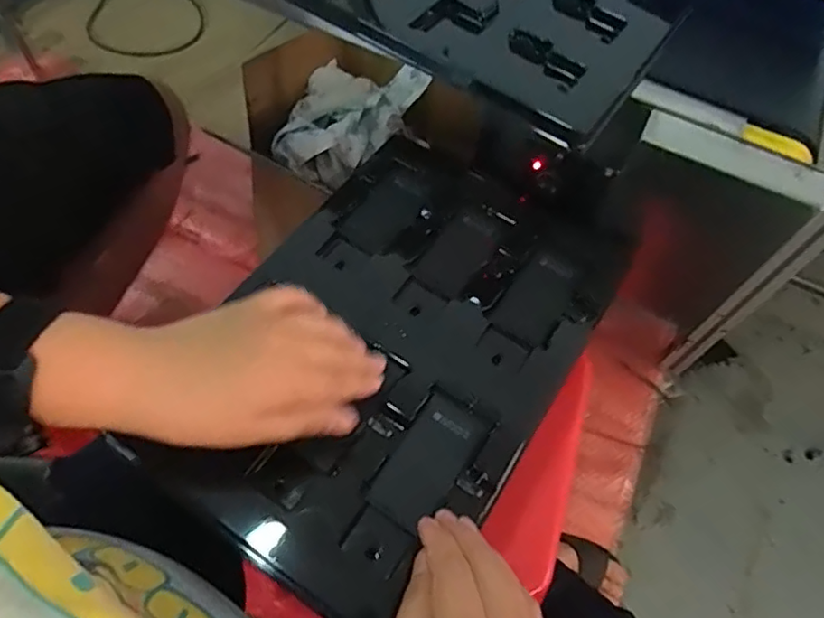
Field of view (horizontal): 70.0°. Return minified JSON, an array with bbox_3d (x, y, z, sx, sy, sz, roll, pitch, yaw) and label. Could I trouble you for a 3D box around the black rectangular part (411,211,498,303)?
[{"bbox_3d":[0.036,-0.043,0.463,0.042,0.005,0.079,35,62,14],"label":"black rectangular part"}]

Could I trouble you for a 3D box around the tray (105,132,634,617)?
[{"bbox_3d":[-0.007,0.020,0.420,0.223,0.018,0.336,31,62,14],"label":"tray"}]

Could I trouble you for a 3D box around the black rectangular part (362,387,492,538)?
[{"bbox_3d":[0.011,0.097,0.377,0.044,0.005,0.087,34,61,15],"label":"black rectangular part"}]

